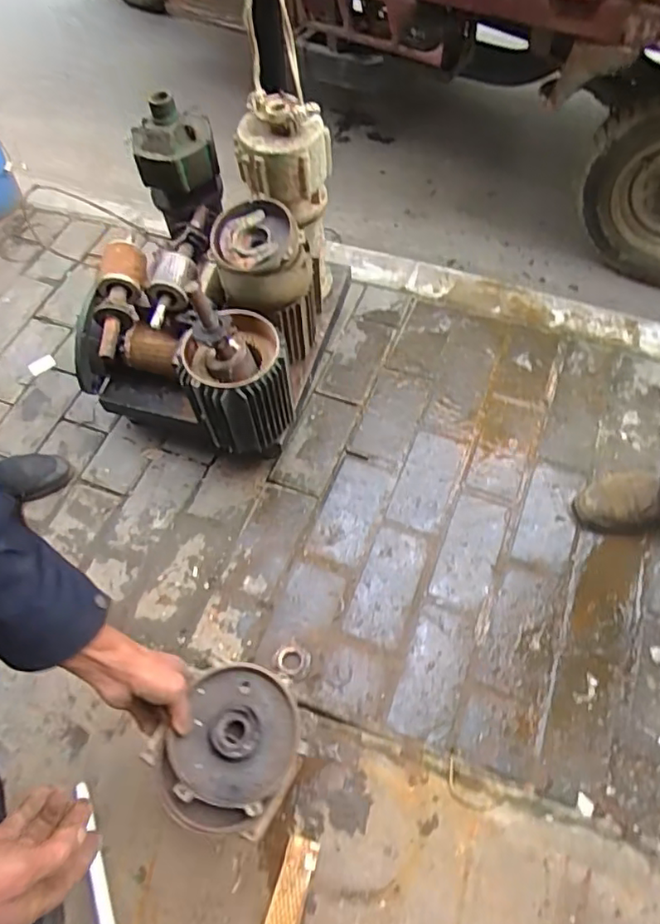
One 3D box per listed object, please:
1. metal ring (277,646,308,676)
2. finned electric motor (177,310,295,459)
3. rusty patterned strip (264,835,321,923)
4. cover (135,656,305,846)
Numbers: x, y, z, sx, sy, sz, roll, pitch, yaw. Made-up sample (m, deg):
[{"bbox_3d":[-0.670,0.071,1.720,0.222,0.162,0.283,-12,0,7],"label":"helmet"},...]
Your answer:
[{"bbox_3d":[-0.065,0.347,1.006,0.052,0.013,0.049,-1,59,1],"label":"metal ring"},{"bbox_3d":[-0.168,-0.138,1.057,0.186,0.208,0.179,5,61,5],"label":"finned electric motor"},{"bbox_3d":[-0.057,0.564,0.727,0.040,0.016,0.156,14,62,11],"label":"rusty patterned strip"},{"bbox_3d":[-0.114,0.327,0.675,0.152,0.042,0.174,21,62,14],"label":"cover"}]

